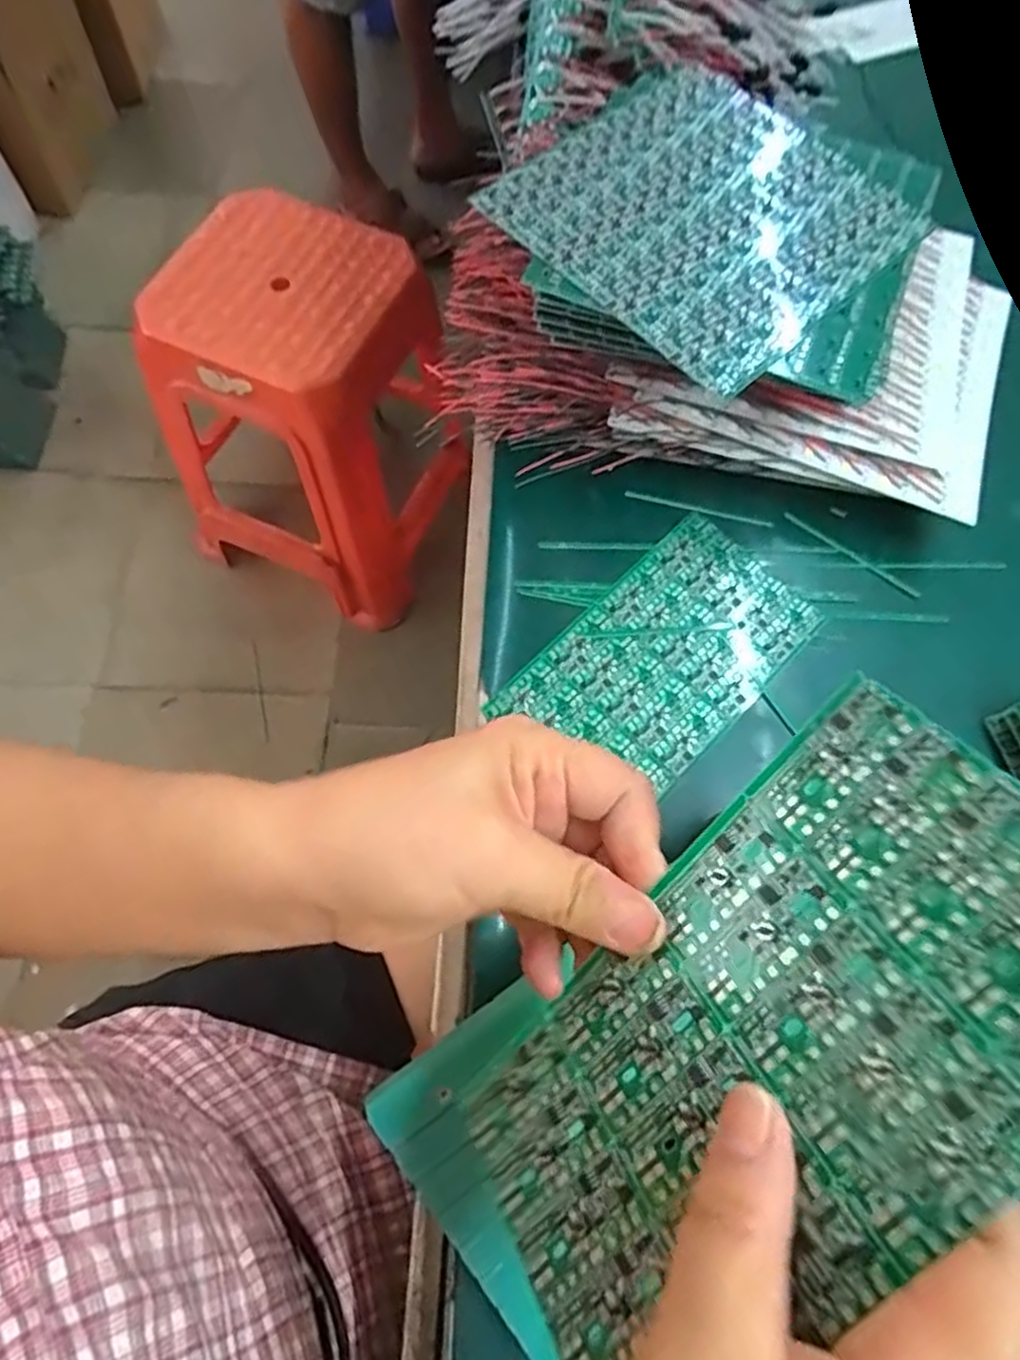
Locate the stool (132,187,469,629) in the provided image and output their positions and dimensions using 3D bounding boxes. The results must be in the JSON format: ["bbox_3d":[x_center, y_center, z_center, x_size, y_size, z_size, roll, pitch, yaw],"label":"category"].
[{"bbox_3d":[-0.282,-0.370,1.100,0.339,0.469,0.332,25,69,7],"label":"stool"}]

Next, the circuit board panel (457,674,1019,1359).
[{"bbox_3d":[0.062,0.097,0.189,0.185,0.004,0.099,-51,42,13],"label":"circuit board panel"}]

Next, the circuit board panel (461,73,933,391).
[{"bbox_3d":[0.113,-0.272,0.426,0.191,0.009,0.193,42,73,14],"label":"circuit board panel"}]

